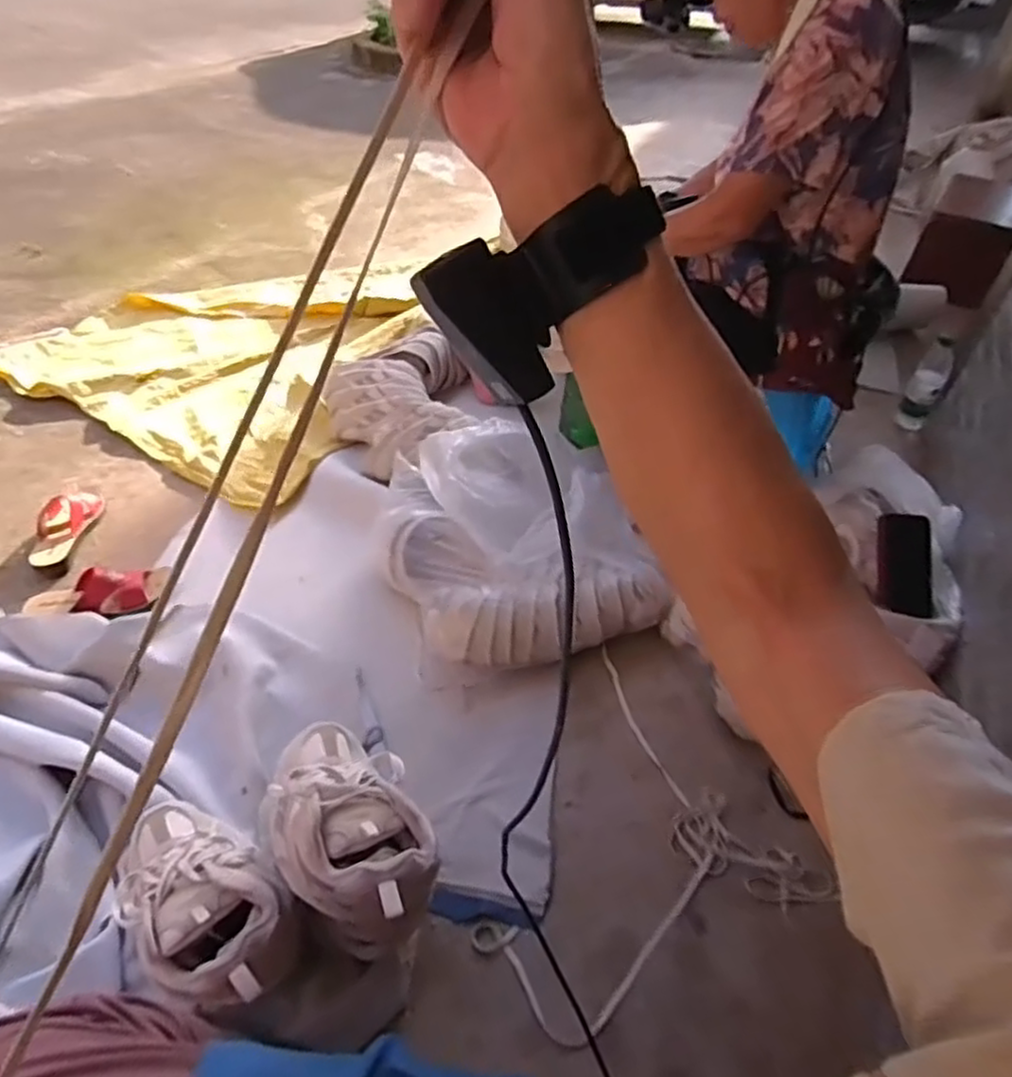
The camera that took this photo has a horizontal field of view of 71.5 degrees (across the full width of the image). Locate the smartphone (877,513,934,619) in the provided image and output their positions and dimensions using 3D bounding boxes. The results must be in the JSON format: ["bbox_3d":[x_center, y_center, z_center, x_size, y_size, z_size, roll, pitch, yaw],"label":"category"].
[{"bbox_3d":[0.579,0.038,1.013,0.075,0.146,0.016,-6,8,7],"label":"smartphone"}]

